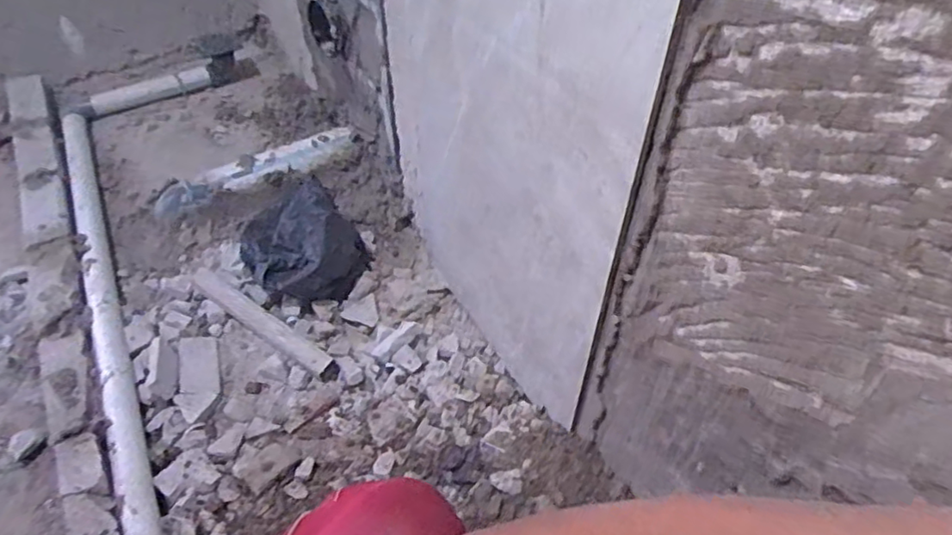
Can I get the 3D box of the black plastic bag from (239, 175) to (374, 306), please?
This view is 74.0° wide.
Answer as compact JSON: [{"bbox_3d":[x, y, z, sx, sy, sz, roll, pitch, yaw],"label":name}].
[{"bbox_3d":[-0.336,-0.056,1.207,0.209,0.124,0.274,-25,52,-21],"label":"black plastic bag"}]

